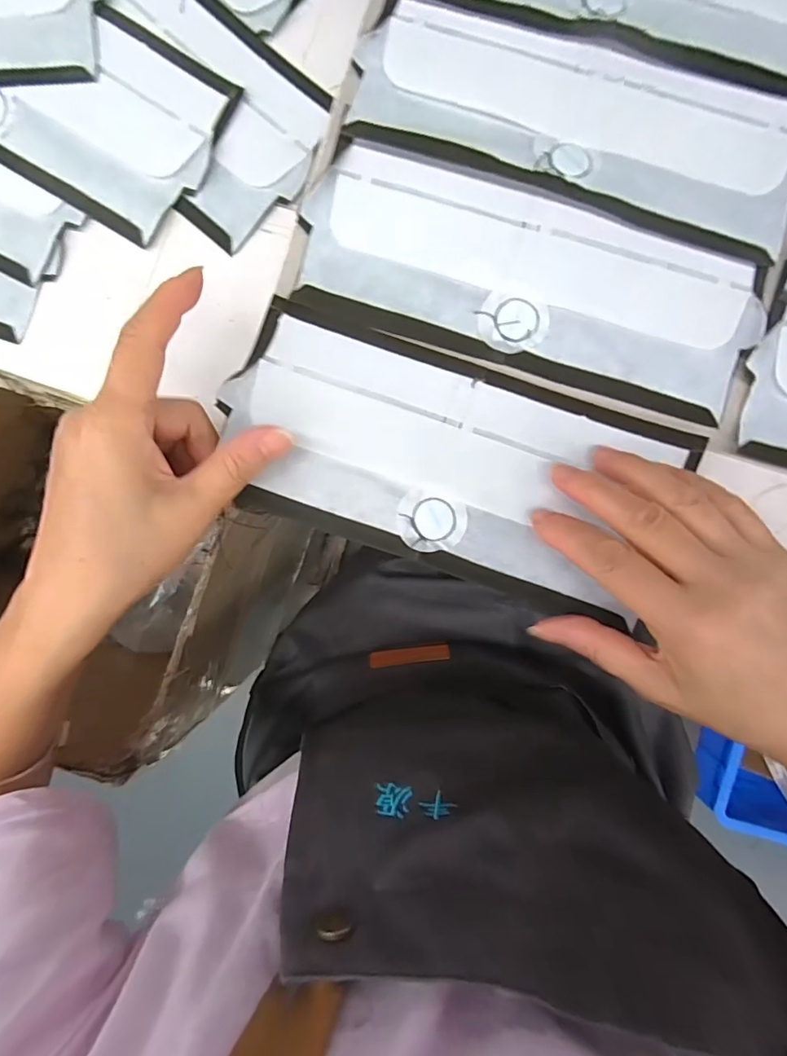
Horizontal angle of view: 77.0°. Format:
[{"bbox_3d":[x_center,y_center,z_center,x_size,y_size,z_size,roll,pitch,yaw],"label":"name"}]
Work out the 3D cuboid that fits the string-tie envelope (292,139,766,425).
[{"bbox_3d":[0.069,-0.129,0.258,0.231,0.008,0.092,17,90,3],"label":"string-tie envelope"}]

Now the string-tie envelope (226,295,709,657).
[{"bbox_3d":[0.029,-0.034,0.256,0.226,0.014,0.106,18,90,3],"label":"string-tie envelope"}]

